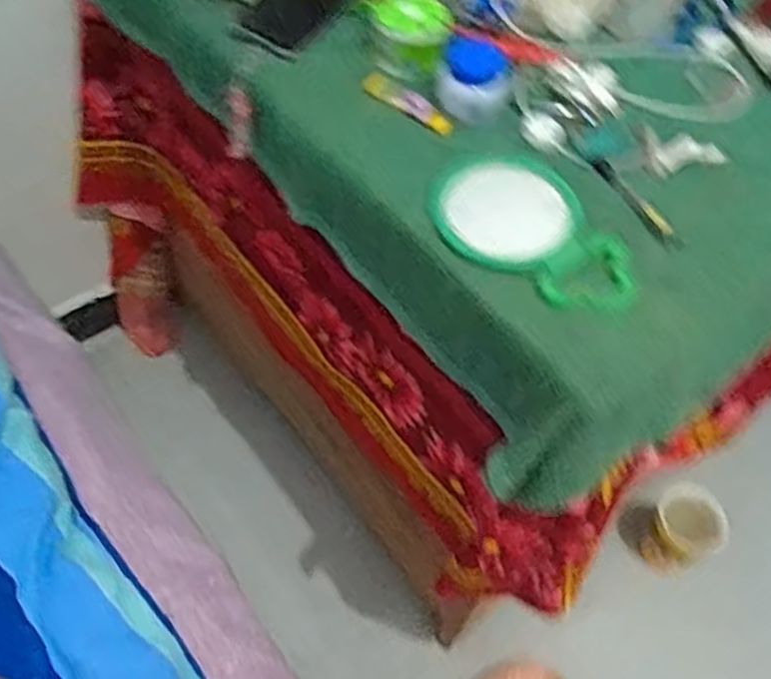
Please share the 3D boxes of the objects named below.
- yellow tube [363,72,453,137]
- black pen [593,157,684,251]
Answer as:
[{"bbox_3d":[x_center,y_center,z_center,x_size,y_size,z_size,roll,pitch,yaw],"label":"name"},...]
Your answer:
[{"bbox_3d":[0.020,-0.214,0.689,0.101,0.013,0.022,37,59,19],"label":"yellow tube"},{"bbox_3d":[0.205,-0.113,0.625,0.017,0.008,0.112,-18,58,-17],"label":"black pen"}]

